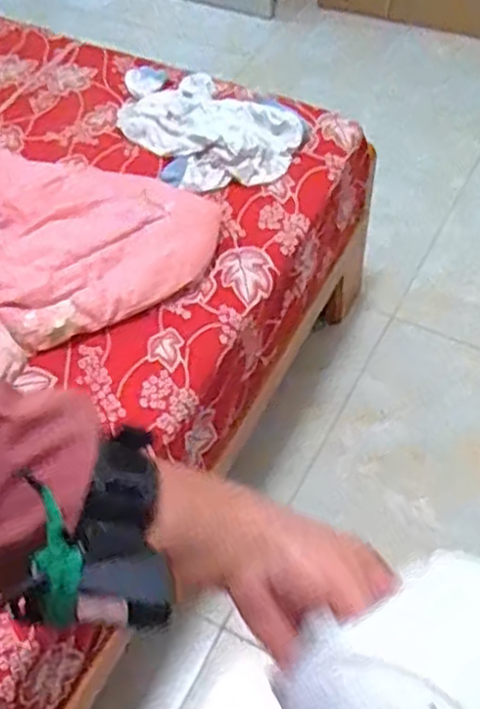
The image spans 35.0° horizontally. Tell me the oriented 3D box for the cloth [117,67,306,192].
[{"bbox_3d":[-0.105,-0.431,1.412,0.423,0.076,0.268,32,61,23],"label":"cloth"}]

